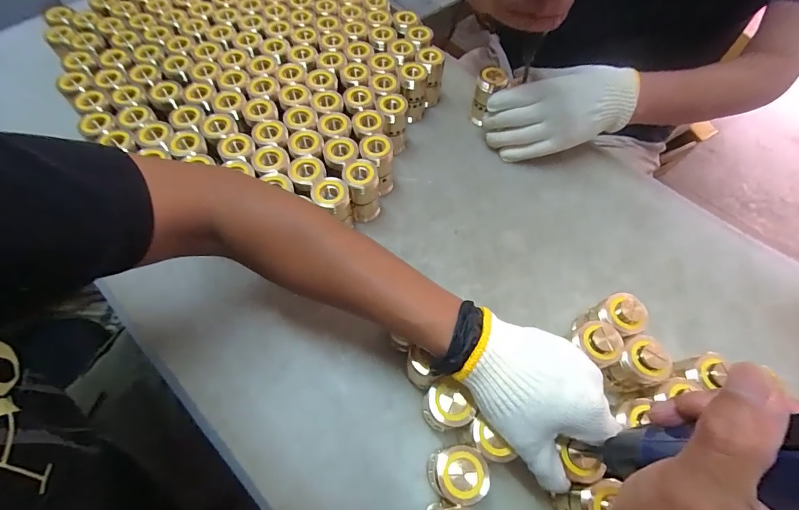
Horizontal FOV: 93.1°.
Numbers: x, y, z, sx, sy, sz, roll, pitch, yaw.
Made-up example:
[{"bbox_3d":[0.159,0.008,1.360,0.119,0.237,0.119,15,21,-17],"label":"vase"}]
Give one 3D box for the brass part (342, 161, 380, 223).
[{"bbox_3d":[-0.042,-0.070,0.442,0.037,0.072,0.040,0,62,0],"label":"brass part"}]

